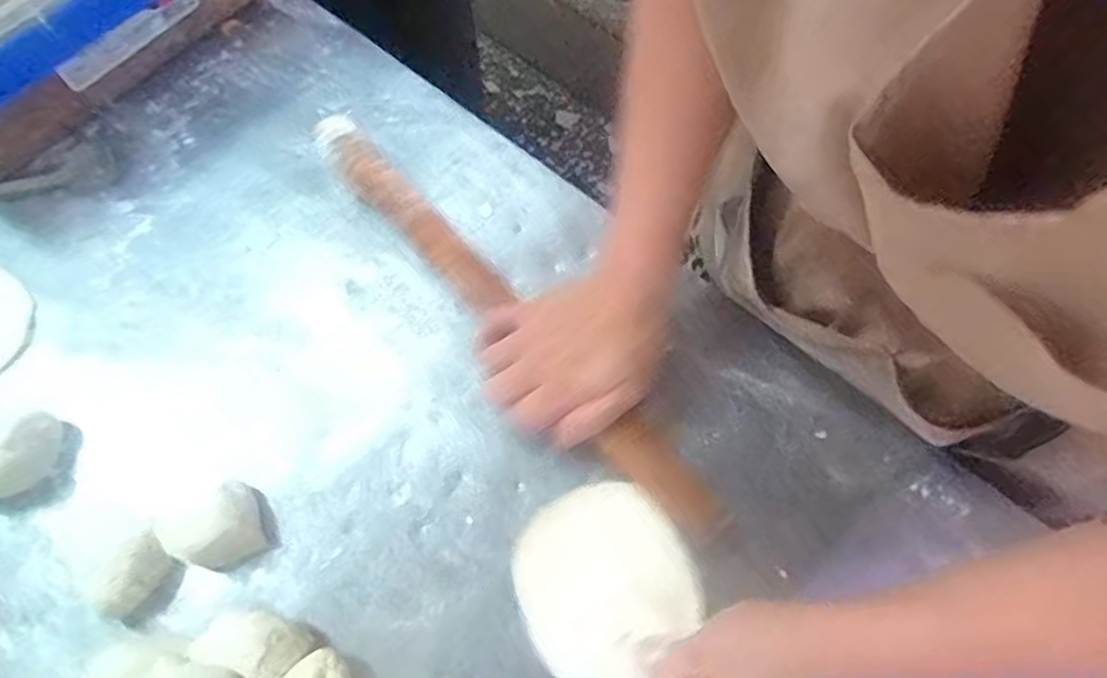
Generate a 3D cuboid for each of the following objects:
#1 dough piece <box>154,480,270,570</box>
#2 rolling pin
[{"bbox_3d":[-0.204,0.114,0.421,0.053,0.035,0.047,-33,70,-14],"label":"dough piece"},{"bbox_3d":[-0.035,-0.024,0.482,0.036,0.023,0.403,-40,78,-17],"label":"rolling pin"}]

